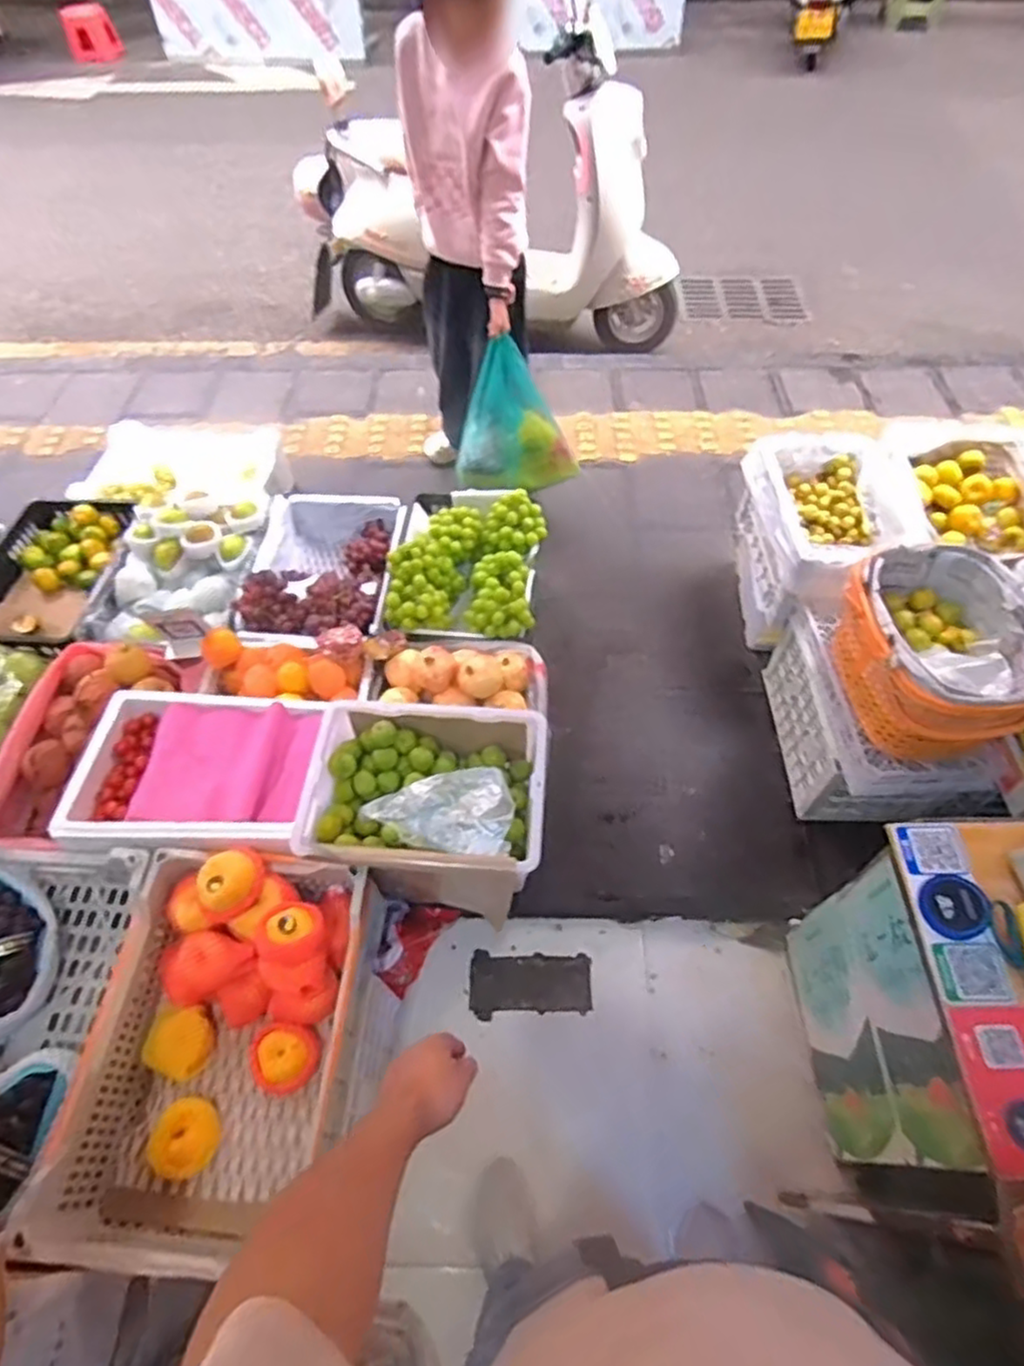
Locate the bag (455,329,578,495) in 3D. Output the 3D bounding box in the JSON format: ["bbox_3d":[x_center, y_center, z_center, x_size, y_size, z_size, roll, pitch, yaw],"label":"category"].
[{"bbox_3d":[0.005,-0.690,1.854,0.325,0.374,0.147,17,58,12],"label":"bag"}]

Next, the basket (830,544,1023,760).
[{"bbox_3d":[0.810,-0.045,1.353,0.305,0.253,0.380,-5,56,-2],"label":"basket"}]

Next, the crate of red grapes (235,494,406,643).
[{"bbox_3d":[-0.465,-0.265,1.758,0.358,0.208,0.520,-1,56,0],"label":"crate of red grapes"}]

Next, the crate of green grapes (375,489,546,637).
[{"bbox_3d":[-0.108,-0.291,1.696,0.354,0.188,0.500,4,56,3],"label":"crate of green grapes"}]

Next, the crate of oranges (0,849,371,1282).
[{"bbox_3d":[-0.439,0.544,1.043,0.397,0.182,0.531,1,56,2],"label":"crate of oranges"}]

